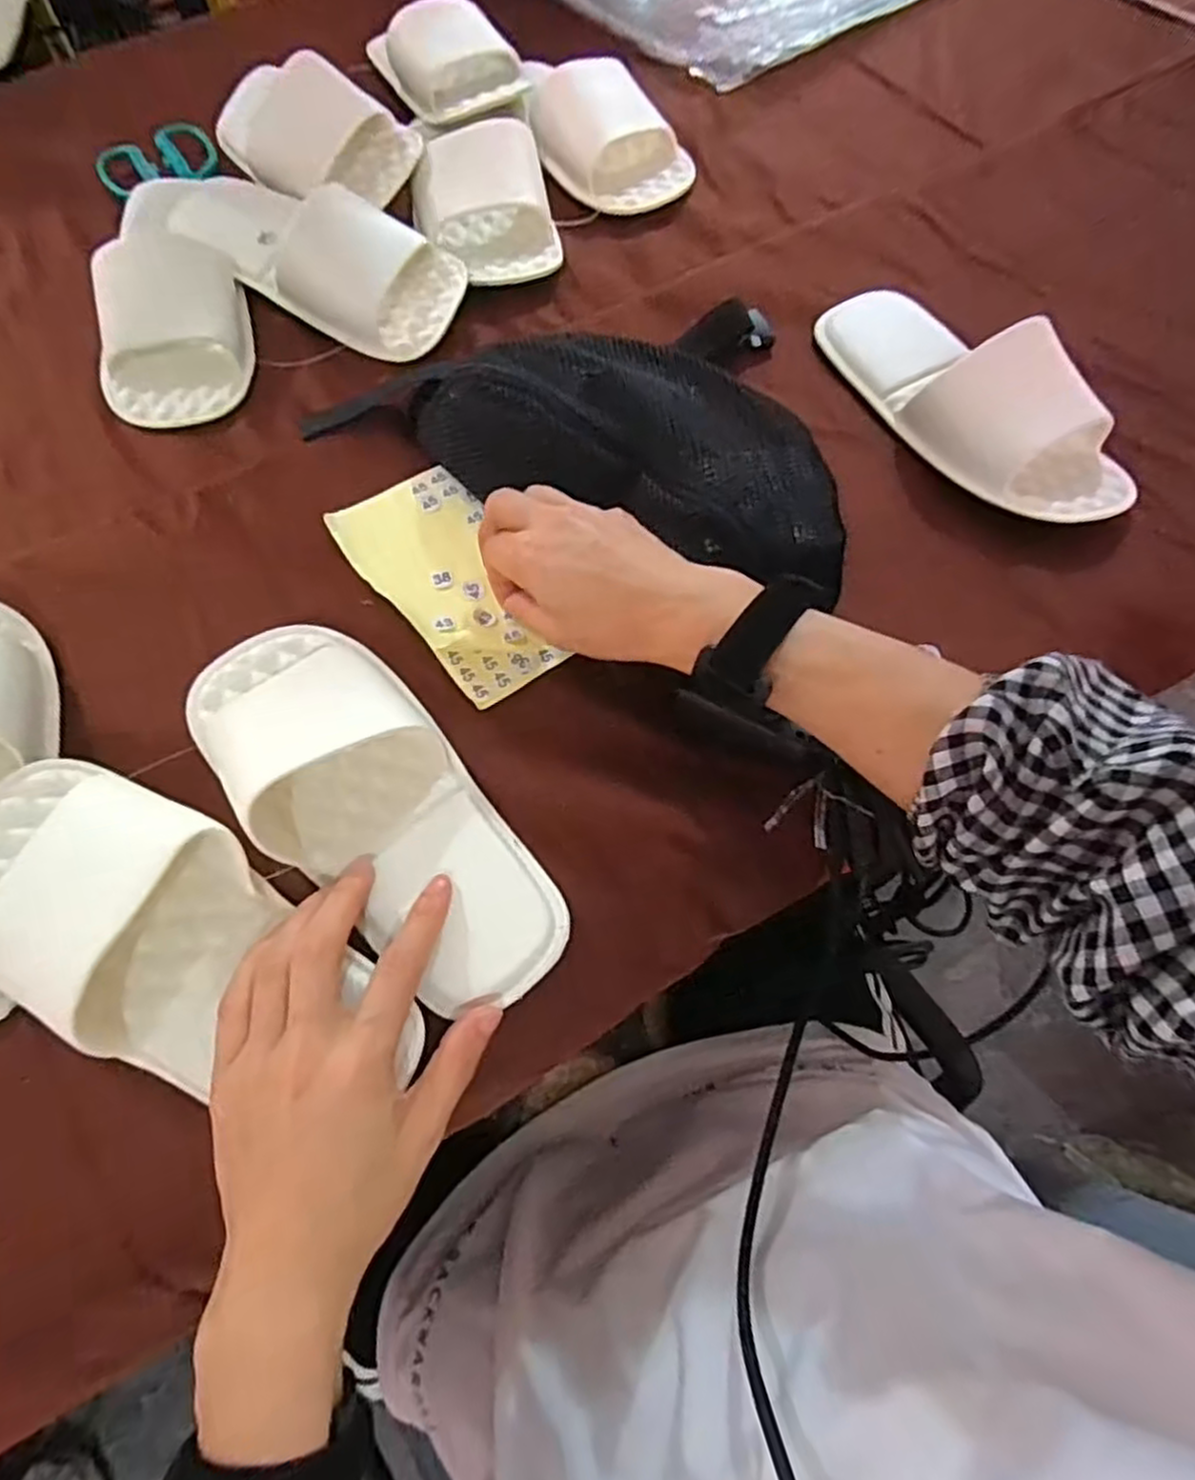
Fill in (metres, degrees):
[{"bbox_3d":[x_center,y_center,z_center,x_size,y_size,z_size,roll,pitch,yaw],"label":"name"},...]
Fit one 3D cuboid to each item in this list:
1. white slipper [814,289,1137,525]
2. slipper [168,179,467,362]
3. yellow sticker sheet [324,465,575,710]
[{"bbox_3d":[0.236,-0.227,0.471,0.094,0.060,0.233,-32,68,-13],"label":"white slipper"},{"bbox_3d":[-0.206,-0.351,0.534,0.238,0.064,0.093,26,68,12],"label":"slipper"},{"bbox_3d":[-0.090,-0.093,0.442,0.081,0.005,0.166,-27,67,-14],"label":"yellow sticker sheet"}]

